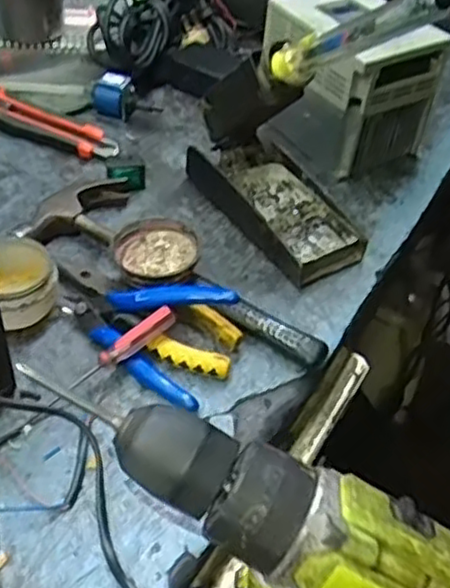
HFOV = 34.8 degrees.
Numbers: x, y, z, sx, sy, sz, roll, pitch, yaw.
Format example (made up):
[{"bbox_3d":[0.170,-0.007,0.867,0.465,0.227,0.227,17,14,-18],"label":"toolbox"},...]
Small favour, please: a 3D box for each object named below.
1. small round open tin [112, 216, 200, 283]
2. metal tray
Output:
[{"bbox_3d":[-0.048,-0.030,0.515,0.058,0.020,0.061,-1,58,2],"label":"small round open tin"},{"bbox_3d":[0.040,-0.074,0.584,0.072,0.034,0.154,-25,54,-27],"label":"metal tray"}]

